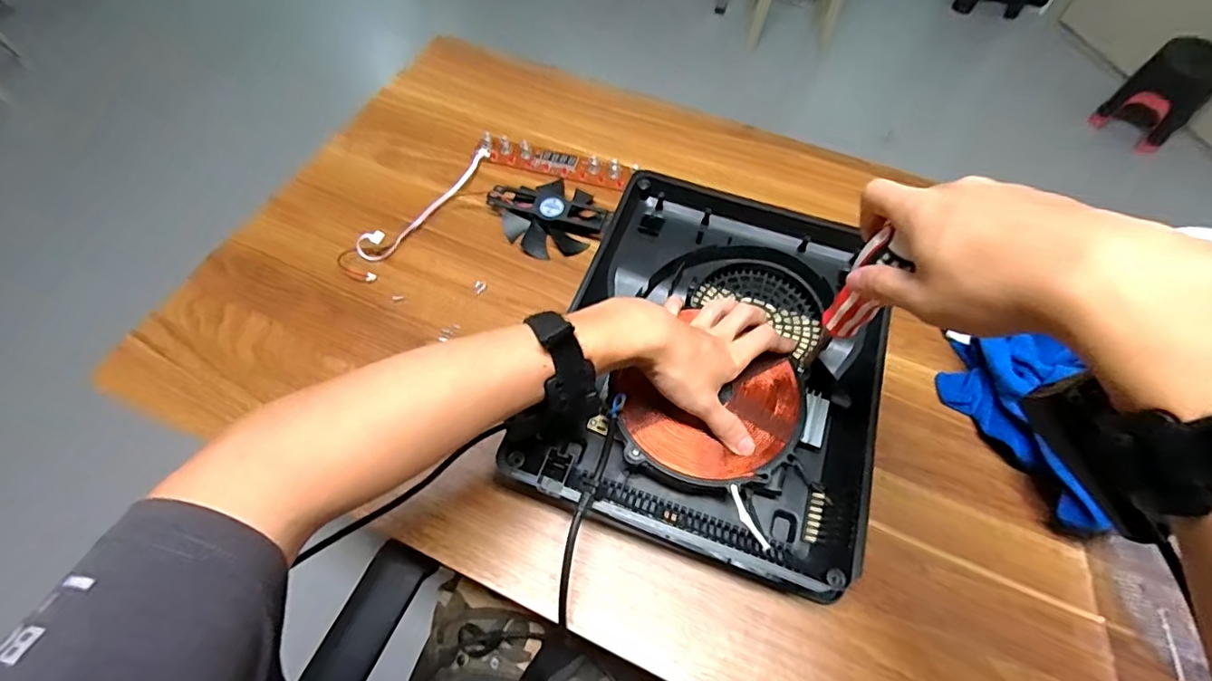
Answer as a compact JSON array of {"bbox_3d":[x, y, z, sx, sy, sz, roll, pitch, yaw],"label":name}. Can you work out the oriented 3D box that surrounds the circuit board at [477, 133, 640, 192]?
[{"bbox_3d":[-0.060,-0.207,0.646,0.185,0.021,0.038,14,61,7],"label":"circuit board"}]

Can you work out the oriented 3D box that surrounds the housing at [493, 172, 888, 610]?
[{"bbox_3d":[0.104,0.007,0.500,0.271,0.060,0.352,18,62,9],"label":"housing"}]

